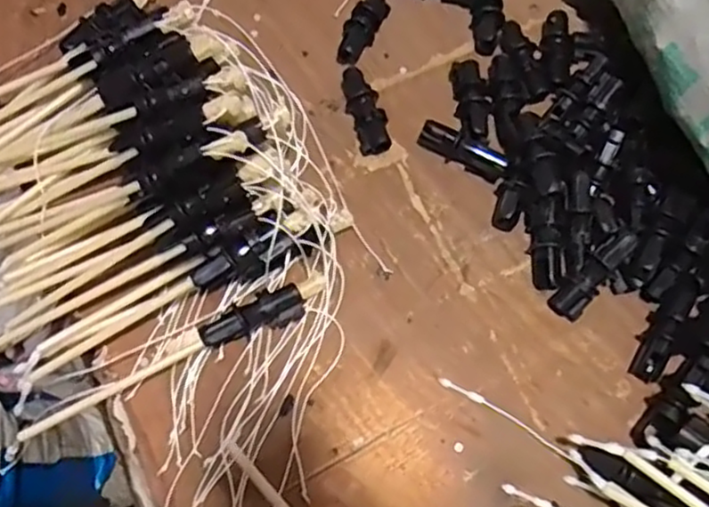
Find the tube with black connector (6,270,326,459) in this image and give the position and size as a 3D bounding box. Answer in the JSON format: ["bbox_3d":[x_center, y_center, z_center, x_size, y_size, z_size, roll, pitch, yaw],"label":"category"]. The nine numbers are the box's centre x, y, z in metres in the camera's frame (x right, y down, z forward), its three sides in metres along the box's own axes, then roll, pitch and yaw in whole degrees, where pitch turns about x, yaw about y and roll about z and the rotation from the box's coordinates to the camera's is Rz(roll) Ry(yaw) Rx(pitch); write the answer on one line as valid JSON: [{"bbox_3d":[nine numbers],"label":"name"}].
[{"bbox_3d":[-0.110,0.063,0.416,0.204,0.024,0.020,-26,69,-12],"label":"tube with black connector"}]

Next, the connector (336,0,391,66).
[{"bbox_3d":[0.006,-0.179,0.533,0.021,0.018,0.073,25,68,9],"label":"connector"}]

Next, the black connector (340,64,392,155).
[{"bbox_3d":[0.008,-0.107,0.500,0.025,0.016,0.066,-18,68,-9],"label":"black connector"}]

